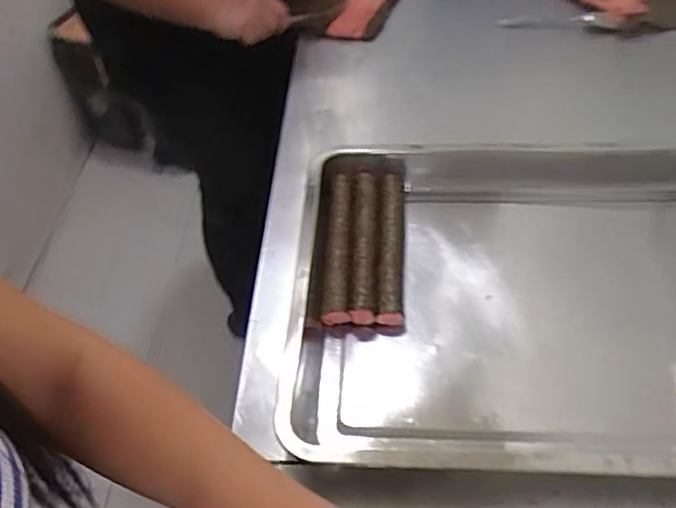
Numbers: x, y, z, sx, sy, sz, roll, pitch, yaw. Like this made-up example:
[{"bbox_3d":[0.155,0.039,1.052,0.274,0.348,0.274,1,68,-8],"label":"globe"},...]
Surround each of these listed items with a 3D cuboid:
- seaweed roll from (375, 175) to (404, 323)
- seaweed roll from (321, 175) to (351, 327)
[{"bbox_3d":[0.057,-0.012,0.706,0.025,0.023,0.198,0,49,7],"label":"seaweed roll"},{"bbox_3d":[0.000,-0.010,0.710,0.027,0.028,0.192,-1,48,5],"label":"seaweed roll"}]

